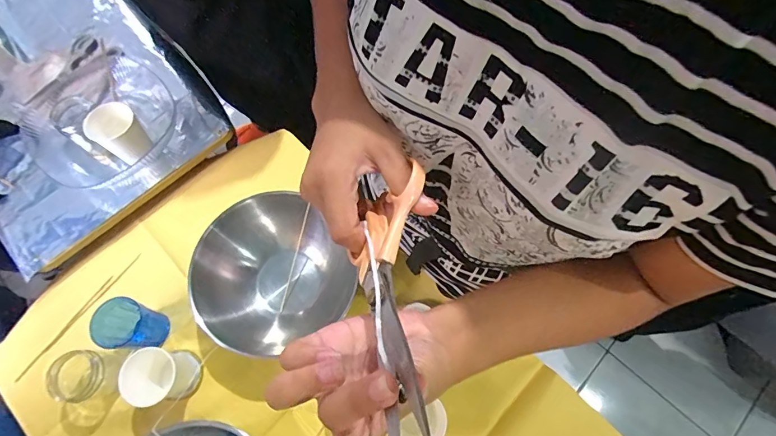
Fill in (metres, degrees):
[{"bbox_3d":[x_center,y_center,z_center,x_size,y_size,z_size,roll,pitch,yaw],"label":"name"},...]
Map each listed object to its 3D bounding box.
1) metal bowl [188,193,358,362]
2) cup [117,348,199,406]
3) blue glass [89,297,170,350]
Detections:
[{"bbox_3d":[-0.176,0.078,0.639,0.221,0.087,0.216,0,70,1],"label":"metal bowl"},{"bbox_3d":[-0.329,0.228,0.591,0.075,0.083,0.075,0,70,1],"label":"cup"},{"bbox_3d":[-0.381,0.159,0.612,0.066,0.083,0.068,0,70,1],"label":"blue glass"}]

